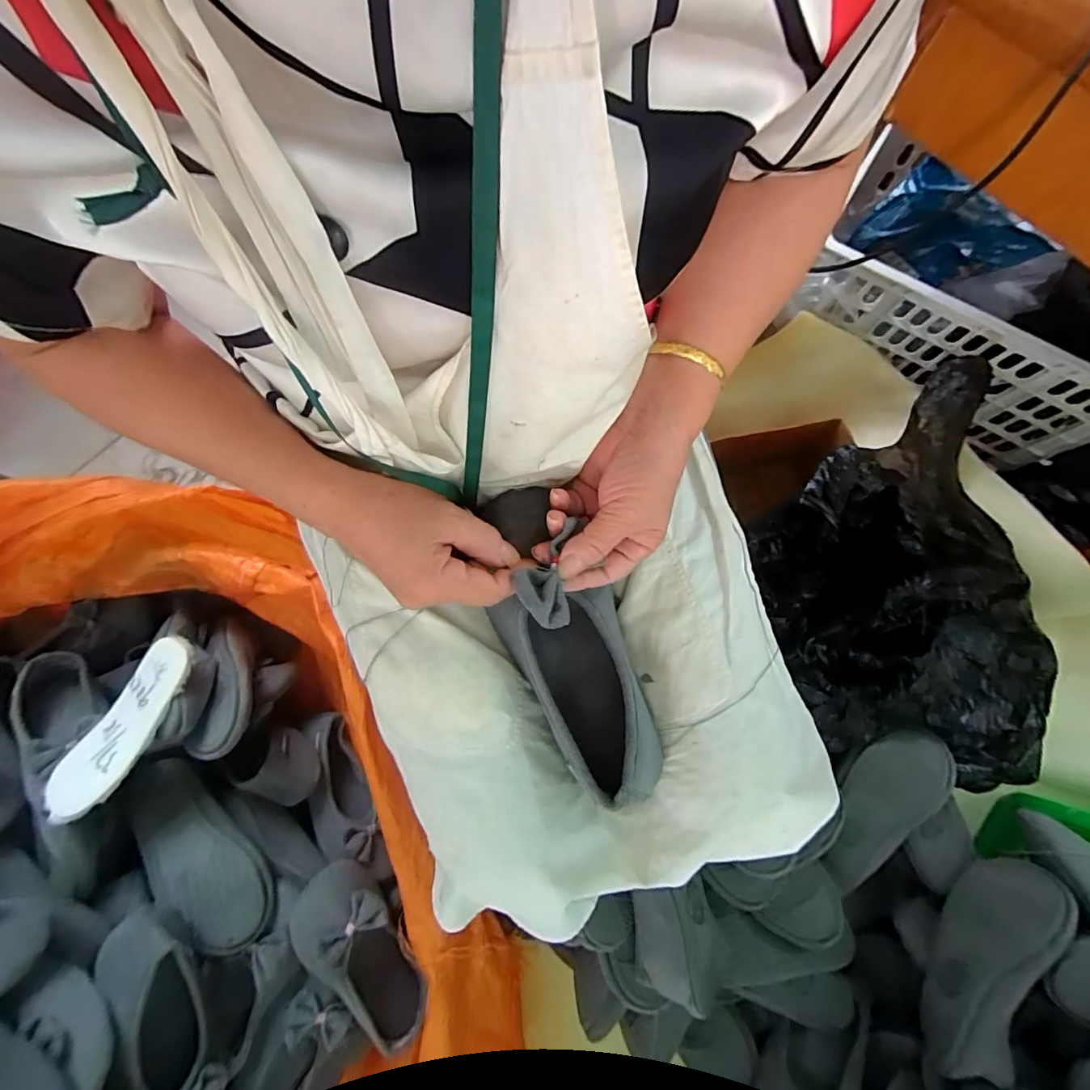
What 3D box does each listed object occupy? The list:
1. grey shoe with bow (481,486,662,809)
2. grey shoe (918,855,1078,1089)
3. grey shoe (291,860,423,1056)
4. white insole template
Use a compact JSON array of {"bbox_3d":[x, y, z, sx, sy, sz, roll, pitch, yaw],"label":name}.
[{"bbox_3d":[0.009,0.067,0.340,0.071,0.078,0.217,-22,93,-4],"label":"grey shoe with bow"},{"bbox_3d":[0.489,0.460,0.529,0.060,0.084,0.233,27,80,6],"label":"grey shoe"},{"bbox_3d":[-0.222,0.493,0.580,0.100,0.109,0.217,-16,109,-2],"label":"grey shoe"},{"bbox_3d":[-0.477,0.203,0.546,0.074,0.016,0.205,27,77,20],"label":"white insole template"}]

